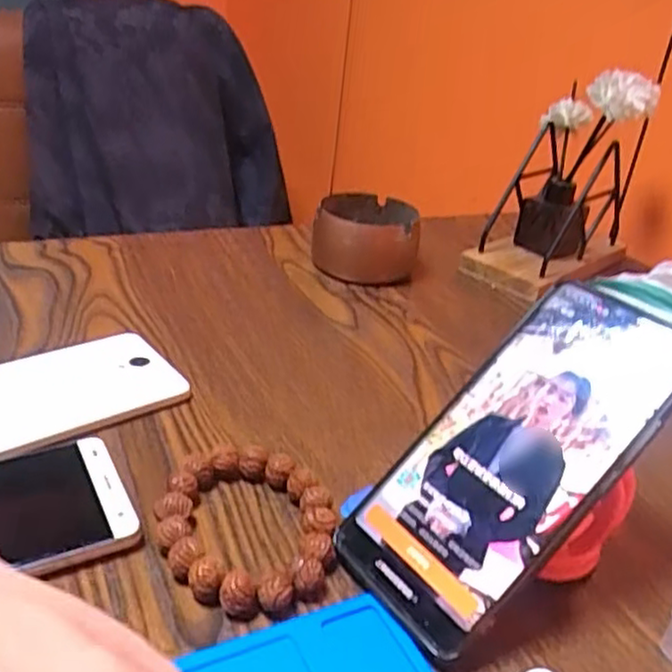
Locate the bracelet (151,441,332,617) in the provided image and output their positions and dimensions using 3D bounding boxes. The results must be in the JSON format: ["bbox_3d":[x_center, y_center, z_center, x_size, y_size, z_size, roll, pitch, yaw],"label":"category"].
[{"bbox_3d":[-0.040,0.082,0.314,0.073,0.016,0.091,-9,33,-25],"label":"bracelet"}]

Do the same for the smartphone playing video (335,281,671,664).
[{"bbox_3d":[0.074,0.047,0.296,0.162,0.007,0.074,-47,48,-7],"label":"smartphone playing video"}]

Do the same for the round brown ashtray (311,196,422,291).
[{"bbox_3d":[0.025,-0.081,0.586,0.083,0.051,0.075,8,29,3],"label":"round brown ashtray"}]

